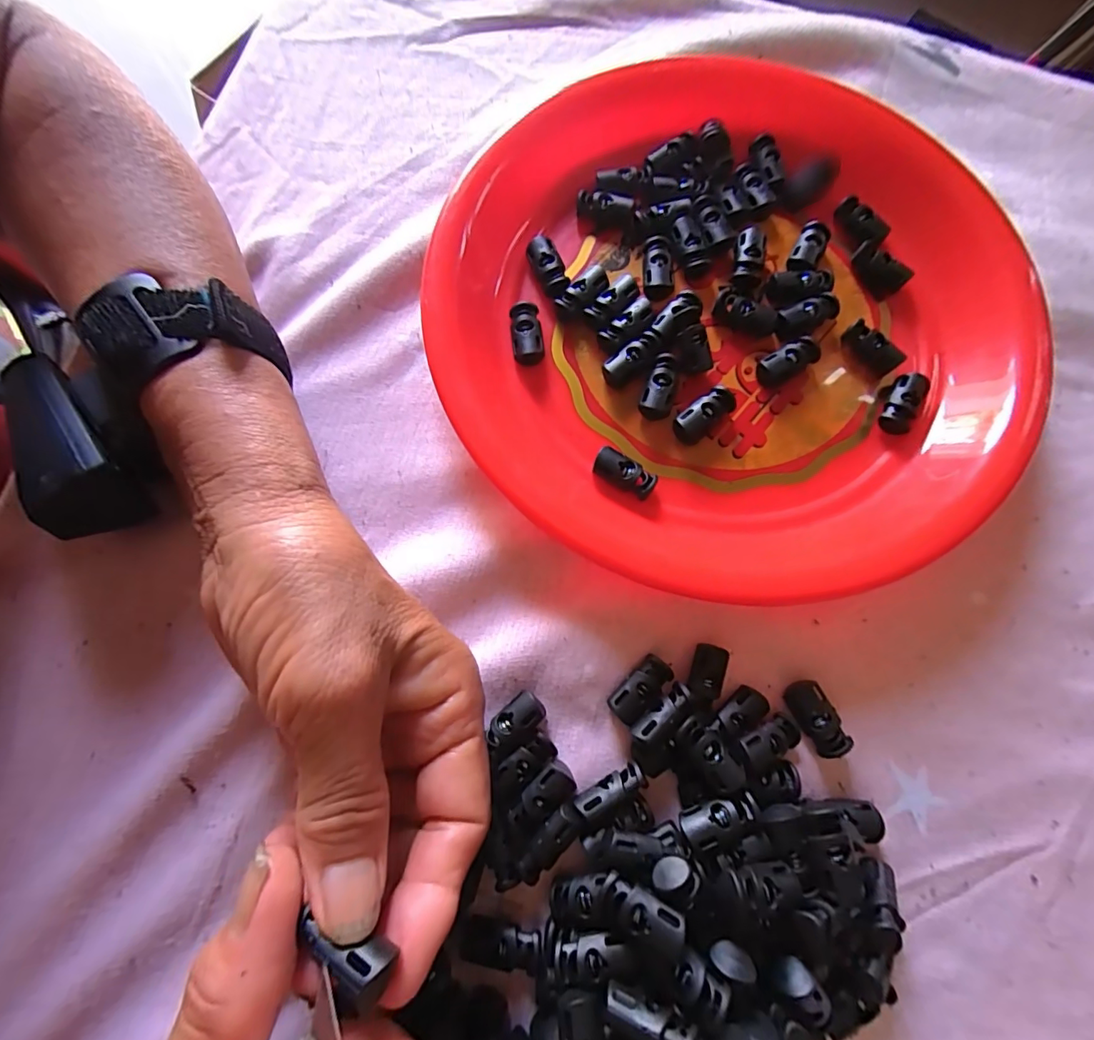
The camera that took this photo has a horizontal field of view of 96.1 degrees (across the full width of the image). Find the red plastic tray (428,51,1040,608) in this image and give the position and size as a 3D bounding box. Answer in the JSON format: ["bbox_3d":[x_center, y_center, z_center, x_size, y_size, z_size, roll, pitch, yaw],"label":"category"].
[{"bbox_3d":[0.095,-0.107,0.224,0.295,0.025,0.245,-43,81,-9],"label":"red plastic tray"}]

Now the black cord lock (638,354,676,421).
[{"bbox_3d":[0.050,-0.058,0.217,0.013,0.010,0.028,20,77,4],"label":"black cord lock"}]

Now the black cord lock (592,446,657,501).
[{"bbox_3d":[0.033,-0.020,0.210,0.027,0.008,0.012,29,78,6],"label":"black cord lock"}]

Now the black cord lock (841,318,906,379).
[{"bbox_3d":[0.147,-0.078,0.224,0.009,0.011,0.026,-40,80,-9],"label":"black cord lock"}]

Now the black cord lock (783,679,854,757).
[{"bbox_3d":[0.105,0.078,0.192,0.013,0.010,0.027,-24,78,-6],"label":"black cord lock"}]

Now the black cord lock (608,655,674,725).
[{"bbox_3d":[0.037,0.066,0.192,0.014,0.006,0.027,43,80,9],"label":"black cord lock"}]

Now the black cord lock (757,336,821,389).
[{"bbox_3d":[0.108,-0.070,0.221,0.029,0.009,0.013,-29,79,-7],"label":"black cord lock"}]

